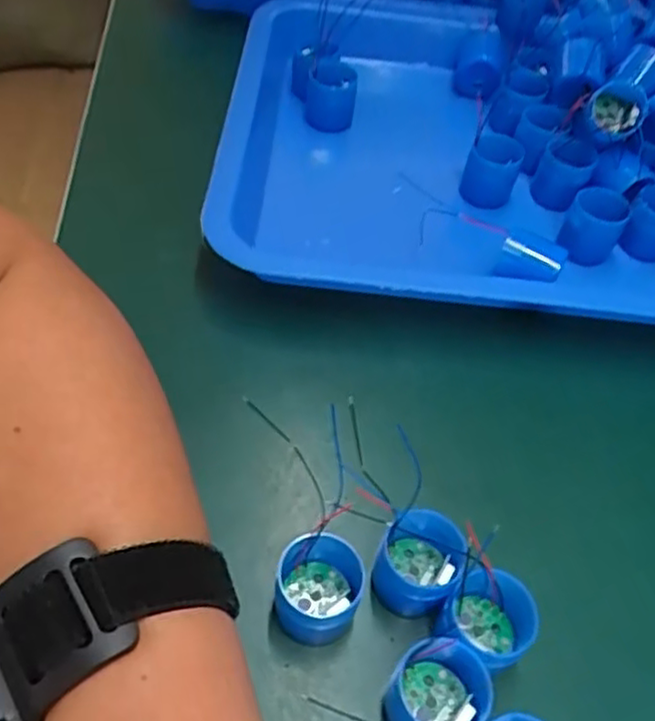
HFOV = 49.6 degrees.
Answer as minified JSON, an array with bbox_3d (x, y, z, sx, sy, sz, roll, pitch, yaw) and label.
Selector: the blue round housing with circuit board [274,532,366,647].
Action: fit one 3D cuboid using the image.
[{"bbox_3d":[-0.003,0.081,0.247,0.030,0.031,0.030,3,52,-3],"label":"blue round housing with circuit board"}]

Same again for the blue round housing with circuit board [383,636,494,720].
[{"bbox_3d":[0.037,0.109,0.229,0.031,0.028,0.028,26,54,14],"label":"blue round housing with circuit board"}]

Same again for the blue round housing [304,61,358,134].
[{"bbox_3d":[0.002,-0.160,0.431,0.029,0.028,0.032,8,52,1],"label":"blue round housing"}]

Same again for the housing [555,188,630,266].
[{"bbox_3d":[0.139,-0.070,0.369,0.028,0.036,0.026,3,52,-3],"label":"housing"}]

